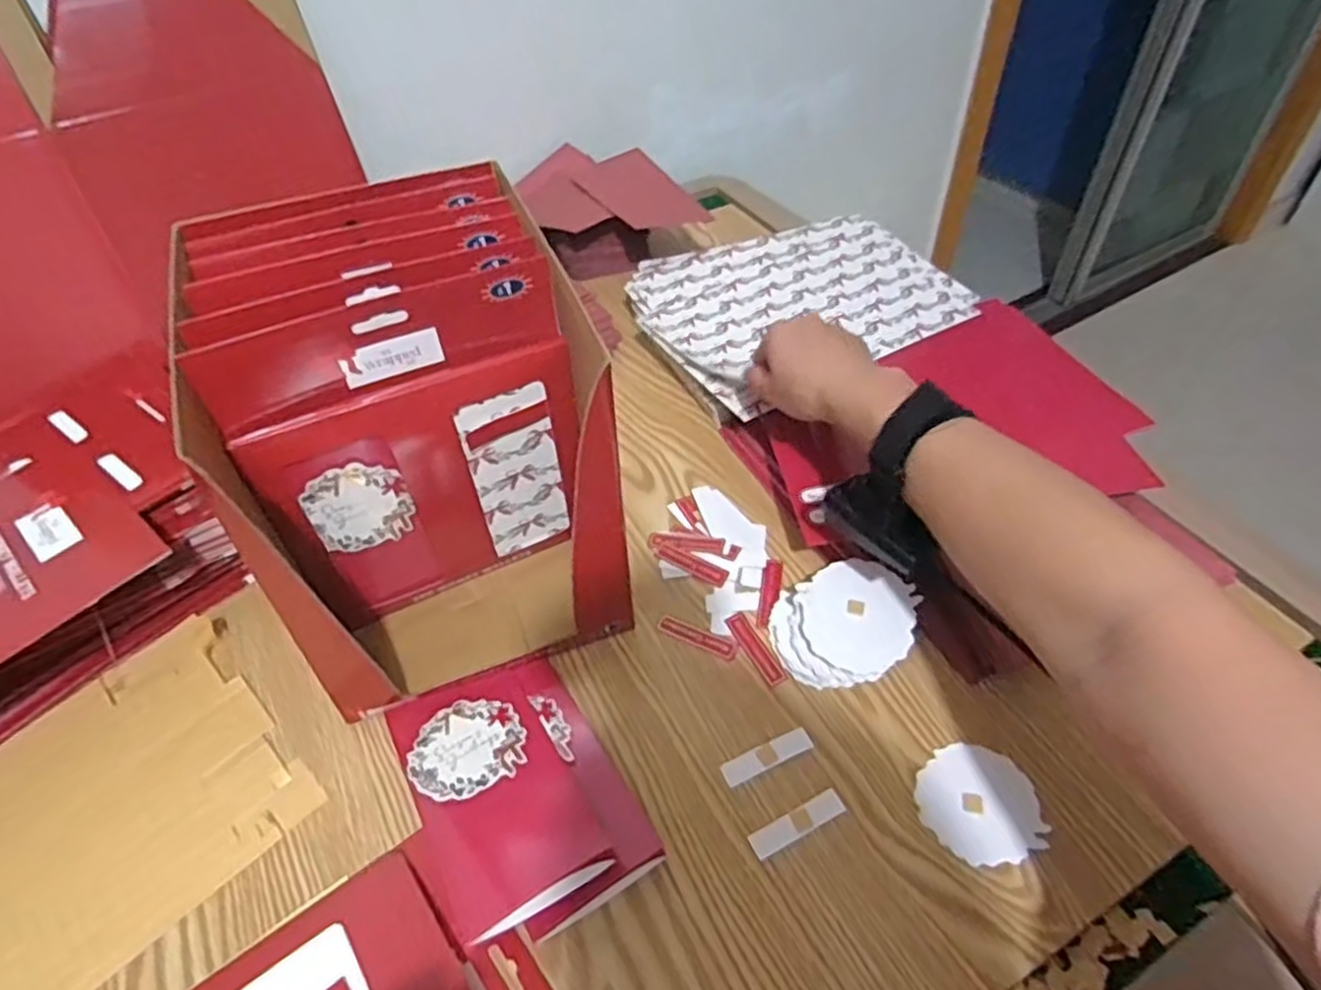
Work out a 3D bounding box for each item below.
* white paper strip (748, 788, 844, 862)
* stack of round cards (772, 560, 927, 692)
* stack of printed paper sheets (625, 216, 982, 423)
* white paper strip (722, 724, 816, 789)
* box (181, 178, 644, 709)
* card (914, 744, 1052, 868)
[{"bbox_3d":[0.080,0.190,0.444,0.059,0.004,0.016,-22,51,-16],"label":"white paper strip"},{"bbox_3d":[0.122,0.088,0.515,0.089,0.031,0.083,9,50,11],"label":"stack of round cards"},{"bbox_3d":[0.123,-0.185,0.701,0.278,0.014,0.228,-24,52,-18],"label":"stack of printed paper sheets"},{"bbox_3d":[0.066,0.162,0.473,0.059,0.004,0.014,-21,57,-15],"label":"white paper strip"},{"bbox_3d":[-0.152,-0.033,0.501,0.191,0.230,0.239,-16,50,-11],"label":"box"},{"bbox_3d":[0.185,0.179,0.445,0.066,0.004,0.066,-3,49,4],"label":"card"}]

